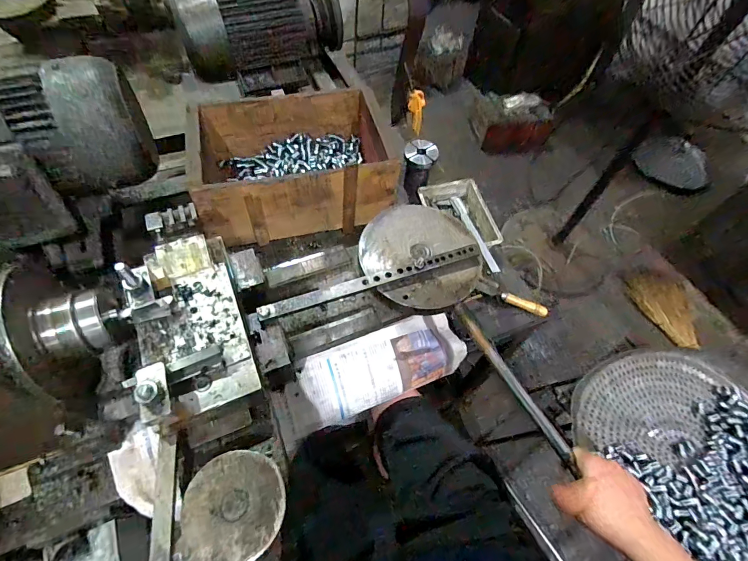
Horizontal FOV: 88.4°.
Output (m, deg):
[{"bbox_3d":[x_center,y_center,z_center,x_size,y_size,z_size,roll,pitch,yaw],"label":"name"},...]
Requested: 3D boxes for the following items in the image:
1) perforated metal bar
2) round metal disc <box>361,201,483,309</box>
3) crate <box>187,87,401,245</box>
[{"bbox_3d":[0.003,-0.001,0.550,0.330,0.015,0.021,-17,60,-14],"label":"perforated metal bar"},{"bbox_3d":[0.073,-0.042,0.591,0.180,0.021,0.179,2,58,-3],"label":"round metal disc"},{"bbox_3d":[-0.157,-0.233,0.764,0.351,0.138,0.248,-13,59,-11],"label":"crate"}]

